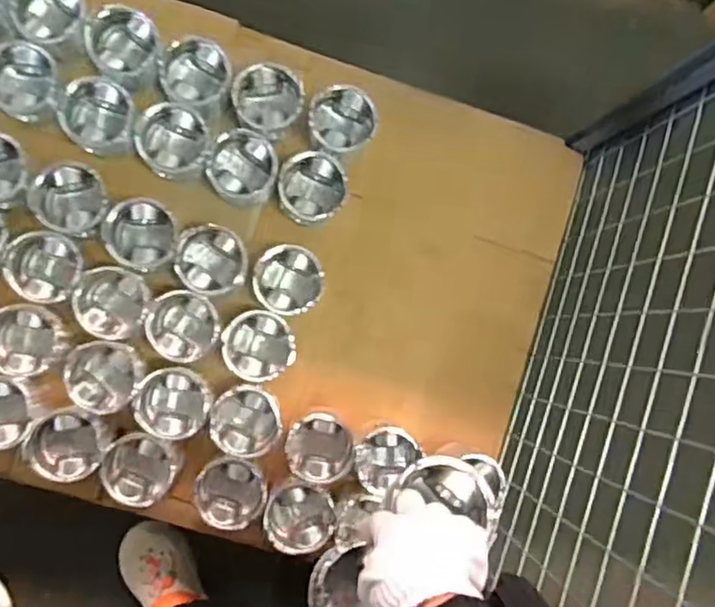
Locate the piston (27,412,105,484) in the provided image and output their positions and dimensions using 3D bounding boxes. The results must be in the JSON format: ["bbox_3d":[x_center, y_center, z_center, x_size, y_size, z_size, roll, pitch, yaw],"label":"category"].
[{"bbox_3d":[-0.370,0.181,0.873,0.088,0.111,0.085,0,88,-7],"label":"piston"}]

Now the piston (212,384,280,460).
[{"bbox_3d":[-0.149,0.156,0.889,0.093,0.059,0.097,-36,93,-6],"label":"piston"}]

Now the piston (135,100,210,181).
[{"bbox_3d":[-0.242,-0.213,0.880,0.091,0.086,0.086,0,88,-7],"label":"piston"}]

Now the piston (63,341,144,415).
[{"bbox_3d":[-0.325,0.094,0.861,0.089,0.060,0.086,0,88,-7],"label":"piston"}]

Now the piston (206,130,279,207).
[{"bbox_3d":[-0.157,-0.179,0.913,0.092,0.085,0.099,0,88,-7],"label":"piston"}]

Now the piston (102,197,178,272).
[{"bbox_3d":[-0.279,-0.088,0.870,0.088,0.069,0.089,0,88,-7],"label":"piston"}]

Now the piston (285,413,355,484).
[{"bbox_3d":[-0.051,0.191,0.893,0.086,0.061,0.086,0,88,-7],"label":"piston"}]

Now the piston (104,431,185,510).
[{"bbox_3d":[-0.279,0.215,0.865,0.087,0.060,0.085,0,88,-7],"label":"piston"}]

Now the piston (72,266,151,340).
[{"bbox_3d":[-0.314,0.000,0.865,0.090,0.076,0.084,0,88,-7],"label":"piston"}]

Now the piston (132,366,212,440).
[{"bbox_3d":[-0.238,0.129,0.867,0.092,0.073,0.090,0,88,-7],"label":"piston"}]

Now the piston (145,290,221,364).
[{"bbox_3d":[-0.227,0.030,0.872,0.089,0.055,0.090,0,88,-7],"label":"piston"}]

